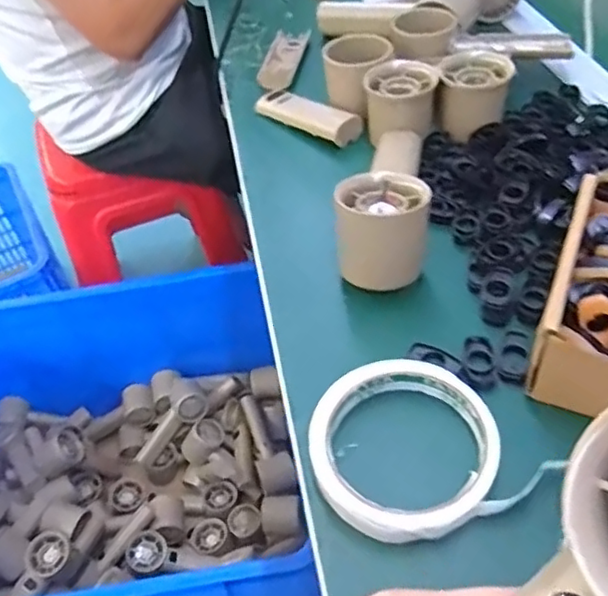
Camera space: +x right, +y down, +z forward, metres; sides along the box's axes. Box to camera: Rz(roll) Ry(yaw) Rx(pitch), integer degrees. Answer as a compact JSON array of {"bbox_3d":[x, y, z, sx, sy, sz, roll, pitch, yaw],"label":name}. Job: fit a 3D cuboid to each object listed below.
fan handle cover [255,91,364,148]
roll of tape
[{"bbox_3d":[0.004,-0.162,0.543,0.103,0.019,0.033,32,58,31],"label":"fan handle cover"},{"bbox_3d":[0.055,0.073,0.313,0.102,0.015,0.097,-3,47,3],"label":"roll of tape"}]

